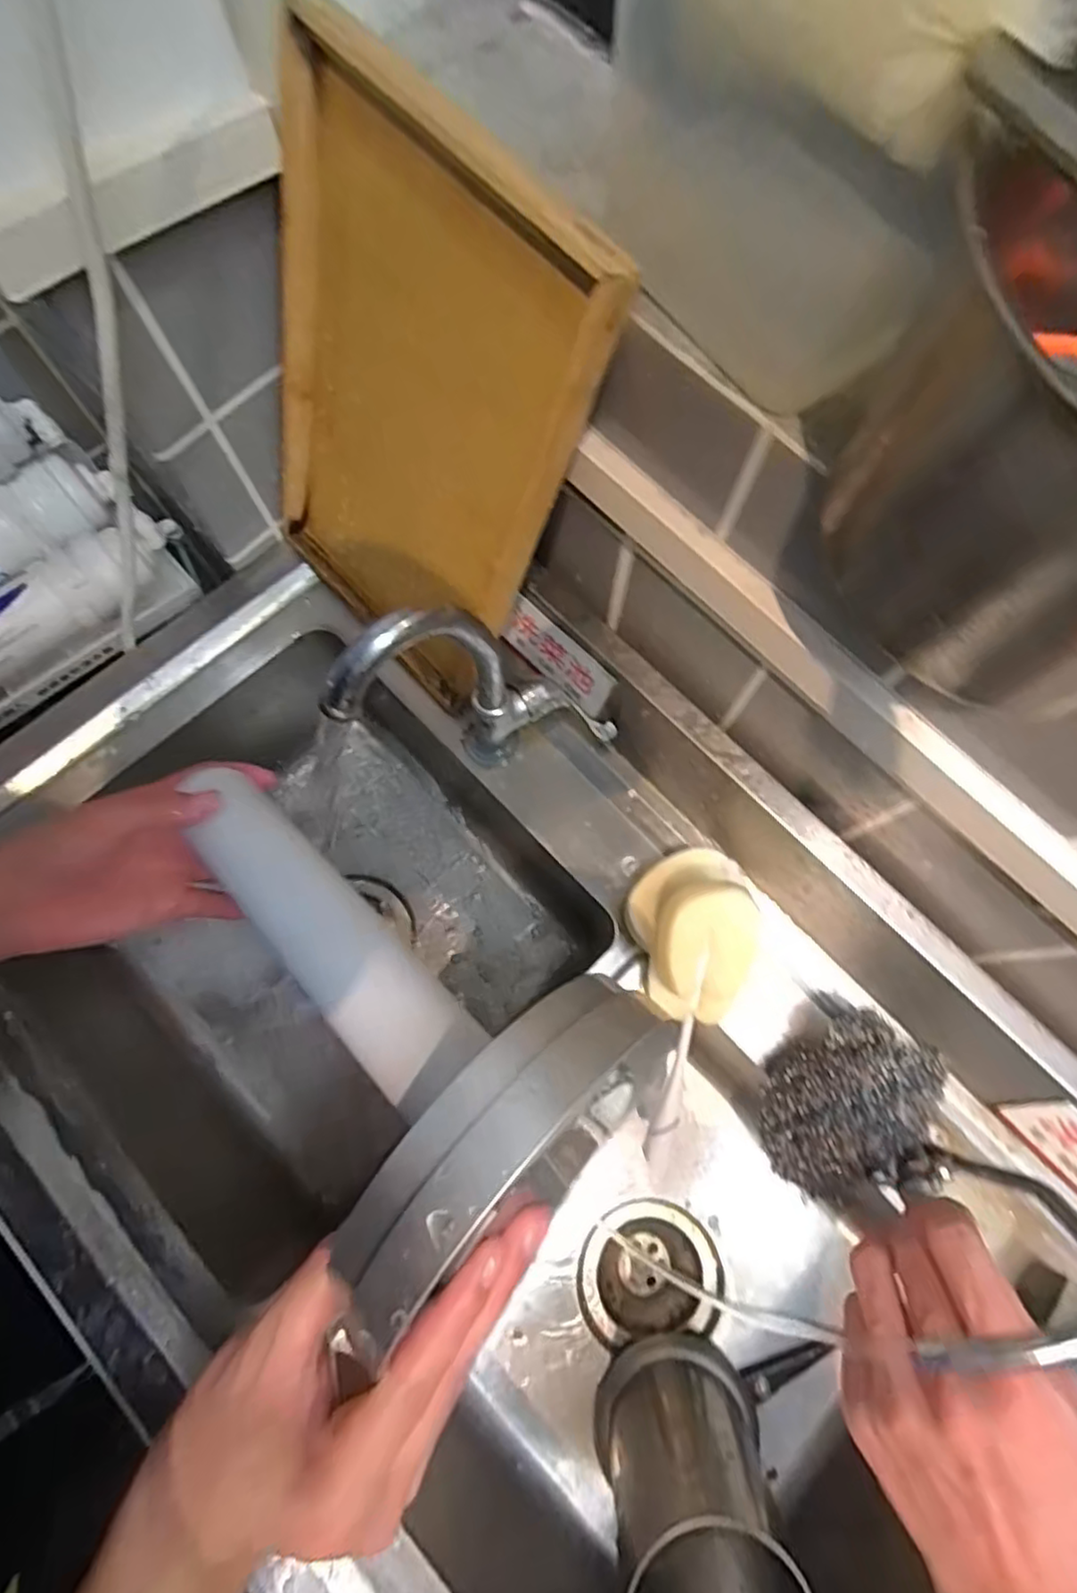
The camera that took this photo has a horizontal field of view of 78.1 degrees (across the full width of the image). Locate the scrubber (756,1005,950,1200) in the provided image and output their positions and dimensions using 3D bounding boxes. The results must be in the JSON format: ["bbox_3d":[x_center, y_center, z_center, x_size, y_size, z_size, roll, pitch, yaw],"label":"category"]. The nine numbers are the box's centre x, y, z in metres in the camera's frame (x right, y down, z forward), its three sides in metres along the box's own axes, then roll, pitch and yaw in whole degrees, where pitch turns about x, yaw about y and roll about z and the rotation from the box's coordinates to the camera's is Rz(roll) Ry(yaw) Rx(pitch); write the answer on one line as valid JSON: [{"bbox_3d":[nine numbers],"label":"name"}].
[{"bbox_3d":[0.175,0.177,0.373,0.099,0.043,0.077,-33,78,-10],"label":"scrubber"}]

